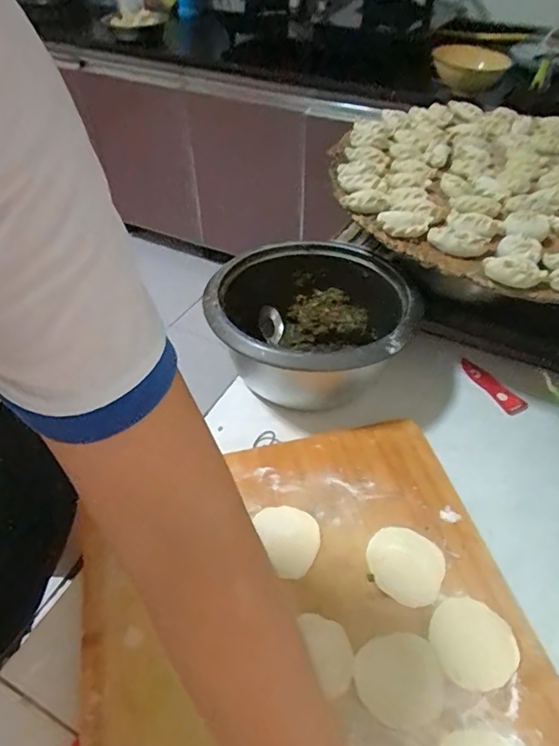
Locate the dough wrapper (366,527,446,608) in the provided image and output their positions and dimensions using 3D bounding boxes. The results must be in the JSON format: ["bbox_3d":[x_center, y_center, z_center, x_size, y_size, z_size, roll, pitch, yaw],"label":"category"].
[{"bbox_3d":[0.115,0.174,0.472,0.068,0.004,0.064,25,50,22],"label":"dough wrapper"}]

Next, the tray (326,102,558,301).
[{"bbox_3d":[0.306,-0.252,0.662,0.463,0.046,0.432,35,54,29],"label":"tray"}]

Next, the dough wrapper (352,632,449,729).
[{"bbox_3d":[0.096,0.242,0.407,0.069,0.004,0.064,0,45,0],"label":"dough wrapper"}]

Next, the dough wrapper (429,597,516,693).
[{"bbox_3d":[0.159,0.221,0.423,0.065,0.004,0.066,0,45,0],"label":"dough wrapper"}]

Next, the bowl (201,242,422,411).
[{"bbox_3d":[0.039,-0.057,0.667,0.247,0.123,0.255,17,47,16],"label":"bowl"}]

